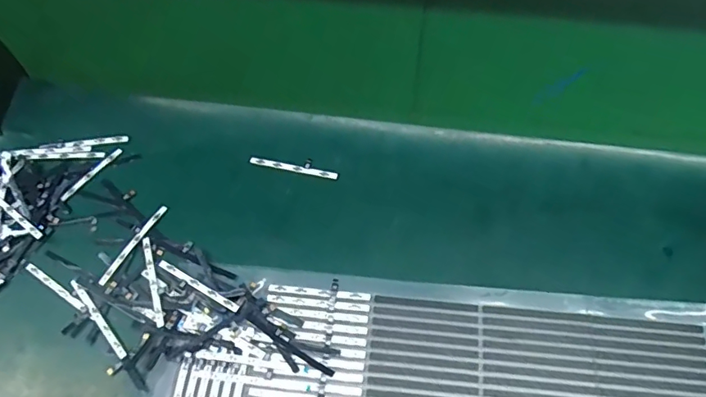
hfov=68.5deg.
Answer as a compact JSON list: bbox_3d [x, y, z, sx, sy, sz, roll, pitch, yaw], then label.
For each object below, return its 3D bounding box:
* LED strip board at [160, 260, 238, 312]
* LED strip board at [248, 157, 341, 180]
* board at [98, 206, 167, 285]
[{"bbox_3d":[-0.091,0.051,0.306,0.059,0.004,0.005,27,64,16],"label":"LED strip board"},{"bbox_3d":[-0.039,-0.023,0.348,0.060,0.006,0.011,9,60,7],"label":"LED strip board"},{"bbox_3d":[-0.137,0.028,0.324,0.005,0.004,0.059,27,64,16],"label":"board"}]

